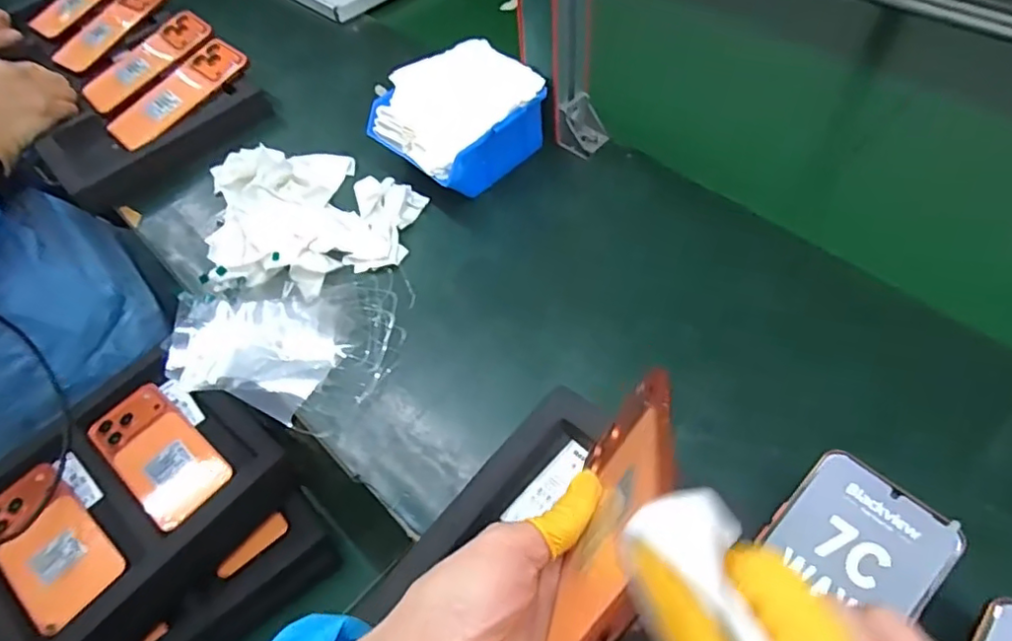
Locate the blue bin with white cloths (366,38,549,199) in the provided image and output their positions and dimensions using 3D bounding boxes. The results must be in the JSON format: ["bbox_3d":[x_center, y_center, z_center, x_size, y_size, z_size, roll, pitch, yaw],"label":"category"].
[{"bbox_3d":[-0.045,-0.196,0.580,0.148,0.069,0.129,-35,61,-21],"label":"blue bin with white cloths"}]

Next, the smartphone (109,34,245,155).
[{"bbox_3d":[-0.369,-0.255,0.674,0.060,0.015,0.160,41,77,12],"label":"smartphone"}]

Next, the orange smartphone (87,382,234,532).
[{"bbox_3d":[-0.345,0.132,0.598,0.161,0.013,0.078,33,64,26],"label":"orange smartphone"}]

